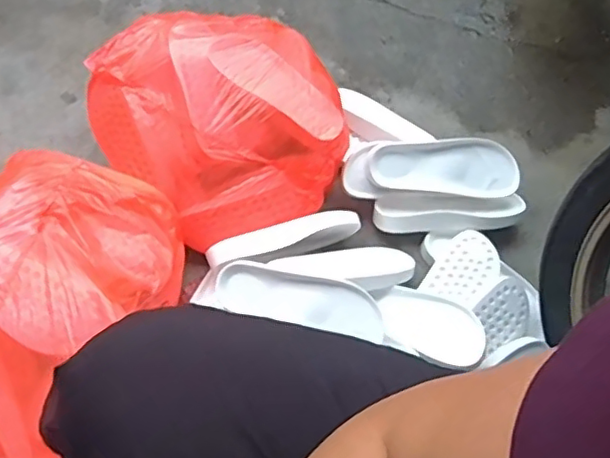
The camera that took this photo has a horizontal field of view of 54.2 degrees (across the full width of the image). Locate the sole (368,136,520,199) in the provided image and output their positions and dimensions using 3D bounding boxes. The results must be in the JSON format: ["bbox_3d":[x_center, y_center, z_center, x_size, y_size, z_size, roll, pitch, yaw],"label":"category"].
[{"bbox_3d":[0.227,-0.103,0.976,0.242,0.046,0.081,4,66,1],"label":"sole"}]

